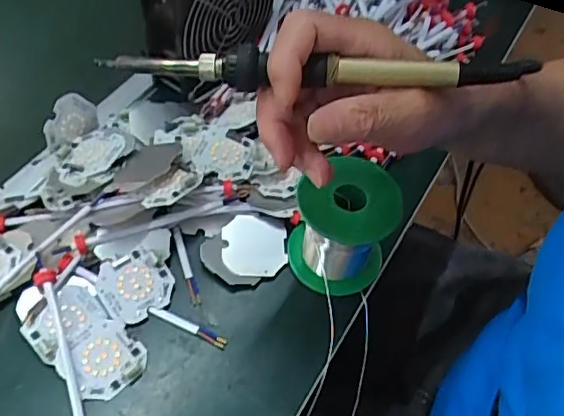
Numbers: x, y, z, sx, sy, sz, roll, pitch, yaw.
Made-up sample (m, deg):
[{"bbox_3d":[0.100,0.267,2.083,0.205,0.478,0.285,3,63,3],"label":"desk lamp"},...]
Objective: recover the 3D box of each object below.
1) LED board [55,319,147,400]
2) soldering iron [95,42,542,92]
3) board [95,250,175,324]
[{"bbox_3d":[-0.112,0.094,0.356,0.046,0.004,0.044,-35,74,-26],"label":"LED board"},{"bbox_3d":[0.016,-0.069,0.282,0.214,0.018,0.015,0,53,0],"label":"soldering iron"},{"bbox_3d":[-0.099,0.052,0.382,0.044,0.006,0.045,-35,78,-21],"label":"board"}]

